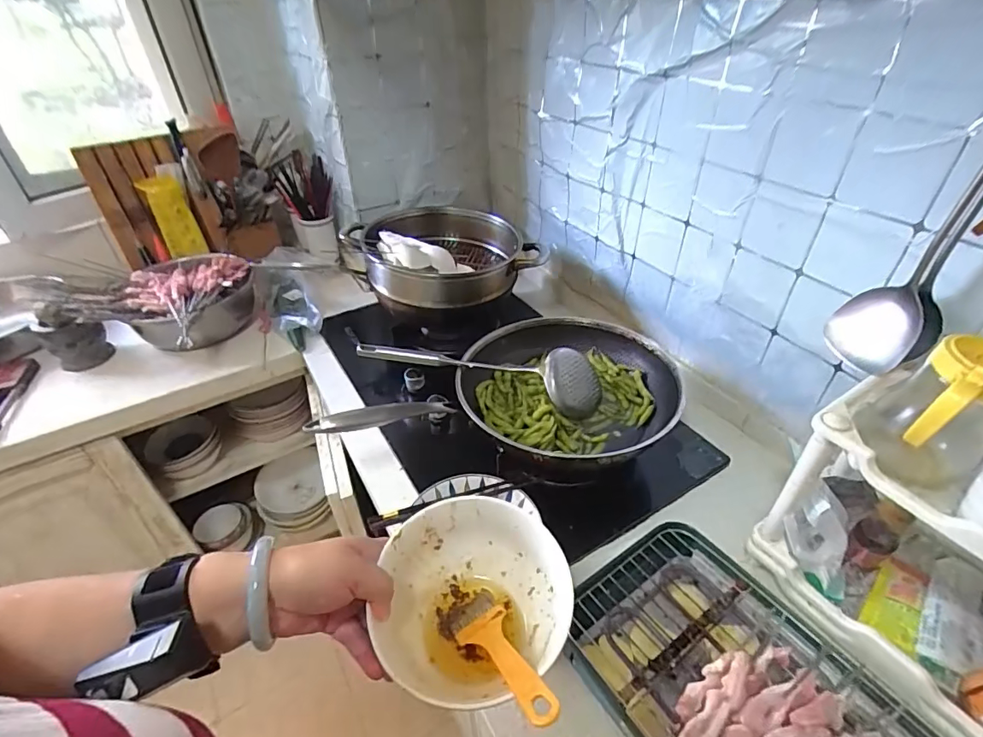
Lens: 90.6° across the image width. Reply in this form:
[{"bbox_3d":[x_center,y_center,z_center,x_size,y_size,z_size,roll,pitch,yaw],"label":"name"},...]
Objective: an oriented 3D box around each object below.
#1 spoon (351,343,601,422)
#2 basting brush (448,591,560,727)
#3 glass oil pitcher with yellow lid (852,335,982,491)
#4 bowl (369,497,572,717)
[{"bbox_3d":[-0.011,-0.002,0.787,0.373,0.094,0.104,6,39,9],"label":"spoon"},{"bbox_3d":[0.006,0.209,0.359,0.042,0.010,0.150,-18,7,-21],"label":"basting brush"},{"bbox_3d":[0.421,0.047,0.455,0.085,0.144,0.095,13,40,17],"label":"glass oil pitcher with yellow lid"},{"bbox_3d":[-0.011,0.186,0.400,0.144,0.073,0.133,-1,38,1],"label":"bowl"}]

